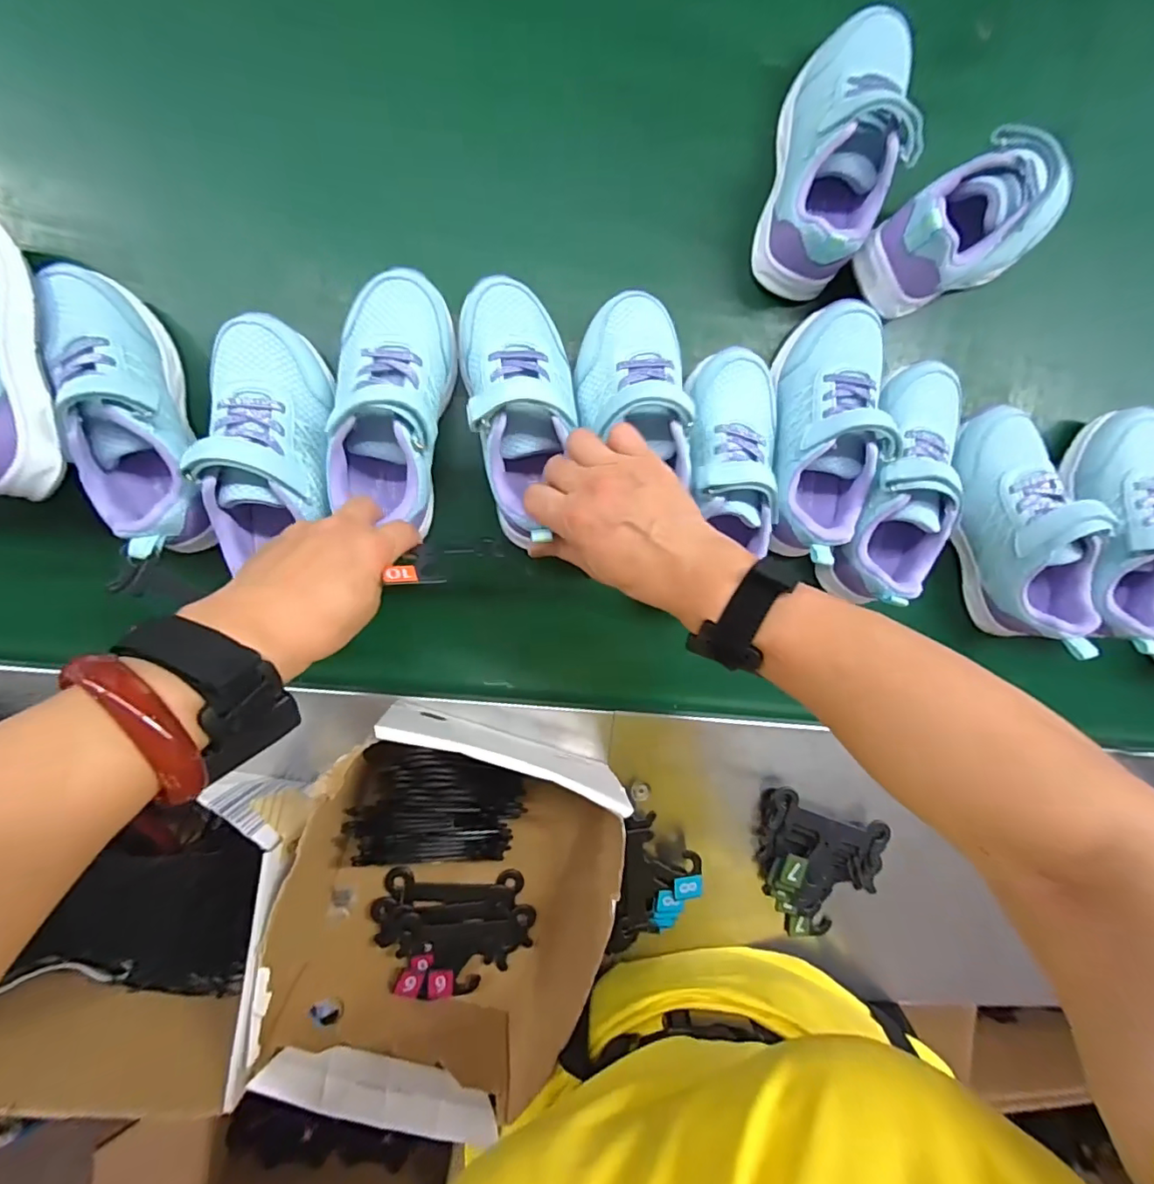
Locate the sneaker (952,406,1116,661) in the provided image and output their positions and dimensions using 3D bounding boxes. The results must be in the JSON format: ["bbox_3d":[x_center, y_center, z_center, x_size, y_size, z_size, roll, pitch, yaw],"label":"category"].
[{"bbox_3d":[0.351,-0.049,0.426,0.071,0.065,0.196,-25,96,-5],"label":"sneaker"}]

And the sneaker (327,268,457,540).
[{"bbox_3d":[-0.126,-0.129,0.360,0.072,0.072,0.167,6,90,-7],"label":"sneaker"}]

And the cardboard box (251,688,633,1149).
[{"bbox_3d":[-0.094,0.212,0.380,0.189,0.100,0.240,21,91,-8],"label":"cardboard box"}]

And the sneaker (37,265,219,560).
[{"bbox_3d":[-0.291,-0.117,0.357,0.076,0.087,0.188,-19,96,-5],"label":"sneaker"}]

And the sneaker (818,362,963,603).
[{"bbox_3d":[0.249,-0.081,0.410,0.072,0.071,0.183,20,91,-8],"label":"sneaker"}]

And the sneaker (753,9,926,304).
[{"bbox_3d":[0.187,-0.312,0.383,0.070,0.075,0.177,11,93,-8],"label":"sneaker"}]

